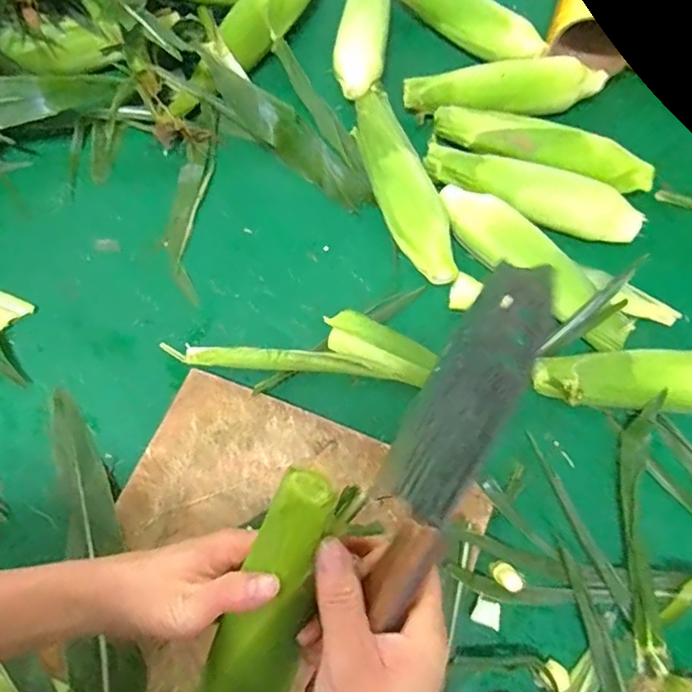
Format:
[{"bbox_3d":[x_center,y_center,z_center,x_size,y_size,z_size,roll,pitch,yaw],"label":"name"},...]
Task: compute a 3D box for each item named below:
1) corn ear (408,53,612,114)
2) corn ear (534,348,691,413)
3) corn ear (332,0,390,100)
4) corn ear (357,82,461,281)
[{"bbox_3d":[0.185,-0.291,0.631,0.228,0.046,0.051,-6,69,-6],"label":"corn ear"},{"bbox_3d":[0.298,0.035,0.518,0.238,0.051,0.056,4,68,-2],"label":"corn ear"},{"bbox_3d":[0.021,-0.389,0.672,0.057,0.043,0.213,8,68,0],"label":"corn ear"},{"bbox_3d":[0.054,-0.177,0.582,0.056,0.045,0.241,-19,71,-10],"label":"corn ear"}]

